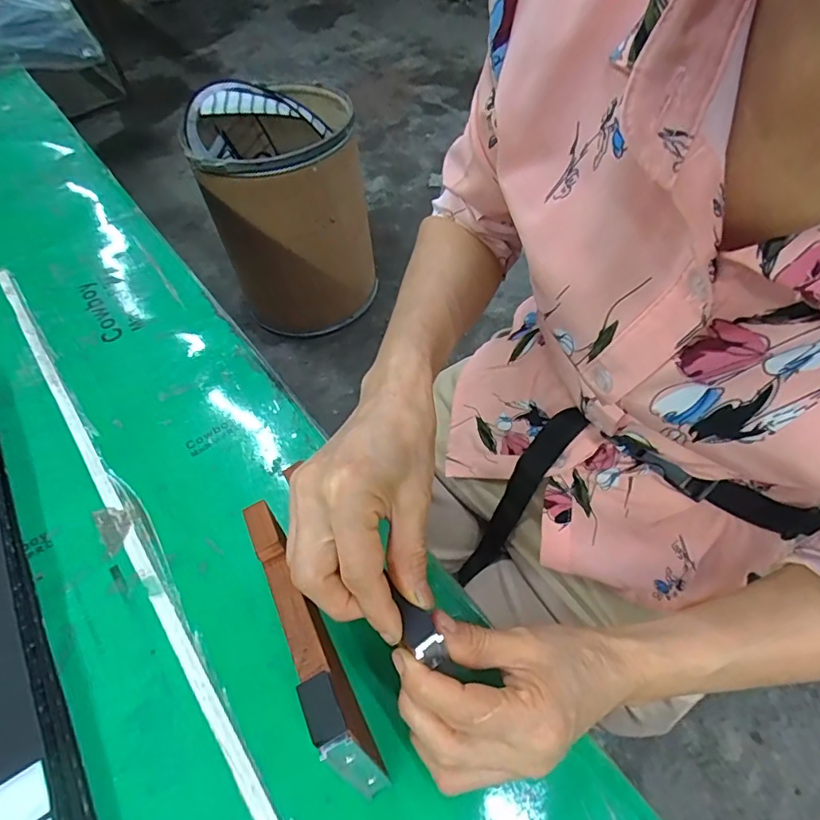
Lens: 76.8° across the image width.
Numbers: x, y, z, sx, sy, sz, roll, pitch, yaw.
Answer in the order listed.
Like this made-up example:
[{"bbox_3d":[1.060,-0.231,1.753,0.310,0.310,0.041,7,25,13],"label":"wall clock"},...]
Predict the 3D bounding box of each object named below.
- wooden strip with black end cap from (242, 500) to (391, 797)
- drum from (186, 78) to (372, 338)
[{"bbox_3d":[-0.057,0.111,0.268,0.020,0.020,0.170,-27,43,-15],"label":"wooden strip with black end cap"},{"bbox_3d":[-0.287,-0.479,1.309,0.355,0.494,0.360,-13,54,-5],"label":"drum"}]

